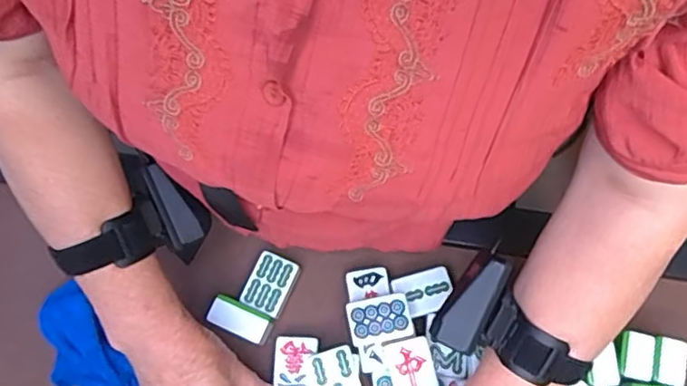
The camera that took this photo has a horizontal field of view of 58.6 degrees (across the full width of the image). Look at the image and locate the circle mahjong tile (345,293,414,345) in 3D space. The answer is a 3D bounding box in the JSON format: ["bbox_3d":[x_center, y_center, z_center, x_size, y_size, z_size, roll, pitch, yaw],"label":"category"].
[{"bbox_3d":[0.030,0.108,0.529,0.053,0.027,0.035,-11,74,-1],"label":"circle mahjong tile"}]

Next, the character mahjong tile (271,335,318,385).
[{"bbox_3d":[-0.043,0.154,0.542,0.037,0.023,0.053,3,74,3],"label":"character mahjong tile"}]

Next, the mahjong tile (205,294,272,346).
[{"bbox_3d":[-0.091,0.114,0.549,0.056,0.029,0.027,23,76,8],"label":"mahjong tile"}]

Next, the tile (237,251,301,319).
[{"bbox_3d":[-0.067,0.083,0.561,0.040,0.021,0.051,25,76,9],"label":"tile"}]

